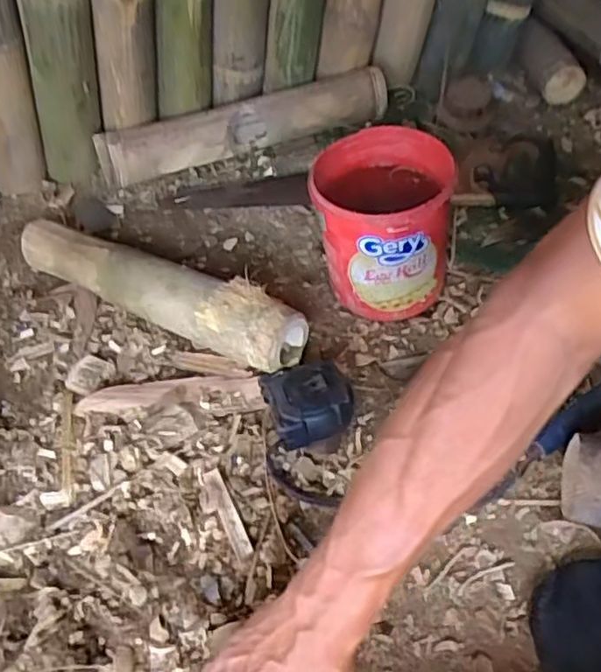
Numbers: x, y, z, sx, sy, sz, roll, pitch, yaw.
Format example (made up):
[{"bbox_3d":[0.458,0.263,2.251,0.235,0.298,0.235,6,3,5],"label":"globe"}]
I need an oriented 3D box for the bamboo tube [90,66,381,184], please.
[{"bbox_3d":[-0.074,-0.290,0.927,0.405,0.069,0.063,-20,51,-10],"label":"bamboo tube"}]

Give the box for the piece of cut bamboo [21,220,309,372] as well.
[{"bbox_3d":[-0.162,-0.051,0.754,0.357,0.075,0.071,22,56,21],"label":"piece of cut bamboo"}]

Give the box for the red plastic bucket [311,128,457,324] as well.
[{"bbox_3d":[0.087,-0.115,0.727,0.136,0.168,0.134,-2,51,3],"label":"red plastic bucket"}]

